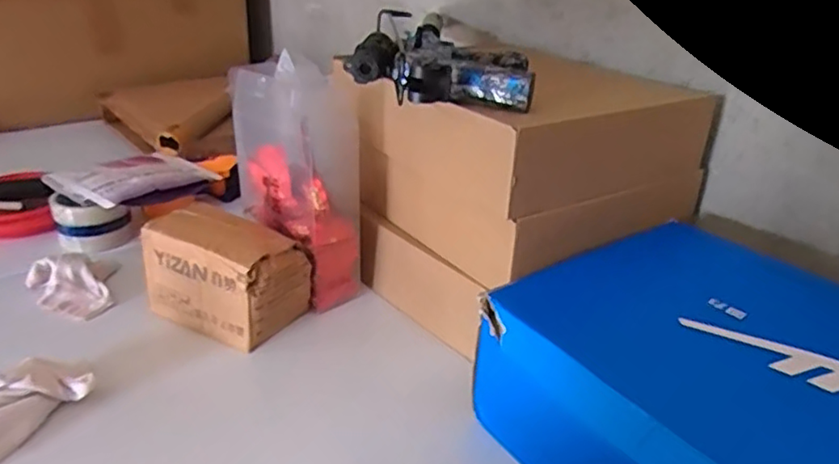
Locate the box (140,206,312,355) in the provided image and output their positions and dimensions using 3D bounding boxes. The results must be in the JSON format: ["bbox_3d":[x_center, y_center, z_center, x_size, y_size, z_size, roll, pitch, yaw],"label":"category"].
[{"bbox_3d":[-0.198,0.042,0.659,0.151,0.100,0.086,14,28,23],"label":"box"}]

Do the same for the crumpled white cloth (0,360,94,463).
[{"bbox_3d":[-0.325,0.142,0.515,0.051,0.051,0.111,18,30,29],"label":"crumpled white cloth"}]

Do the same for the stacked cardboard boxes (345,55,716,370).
[{"bbox_3d":[0.115,-0.041,0.697,0.310,0.240,0.237,-17,32,-34],"label":"stacked cardboard boxes"}]

